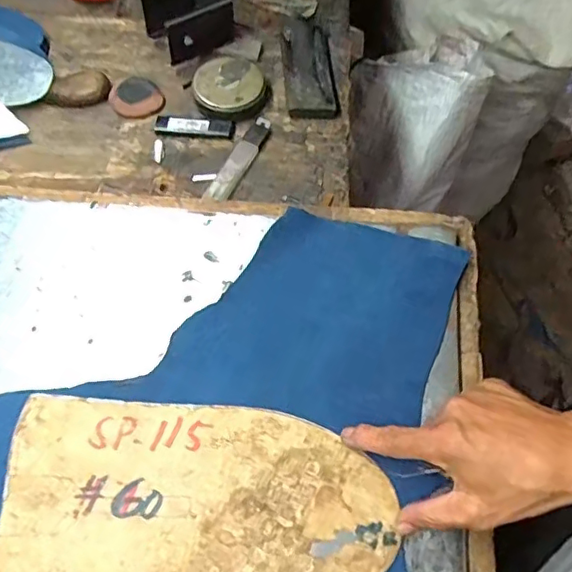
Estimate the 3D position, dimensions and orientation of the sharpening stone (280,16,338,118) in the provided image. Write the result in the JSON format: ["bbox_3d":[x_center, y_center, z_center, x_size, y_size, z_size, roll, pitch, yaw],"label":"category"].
[{"bbox_3d":[0.024,-0.246,0.637,0.053,0.026,0.138,-3,64,-7],"label":"sharpening stone"}]

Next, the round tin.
[{"bbox_3d":[-0.059,-0.211,0.610,0.078,0.025,0.078,1,62,-2],"label":"round tin"}]

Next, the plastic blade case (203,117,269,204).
[{"bbox_3d":[-0.048,-0.128,0.578,0.023,0.010,0.119,25,63,10],"label":"plastic blade case"}]

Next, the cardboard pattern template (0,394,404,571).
[{"bbox_3d":[-0.064,0.158,0.414,0.274,0.006,0.144,2,64,0],"label":"cardboard pattern template"}]

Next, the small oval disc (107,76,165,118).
[{"bbox_3d":[-0.160,-0.201,0.610,0.055,0.016,0.046,-10,63,-8],"label":"small oval disc"}]

